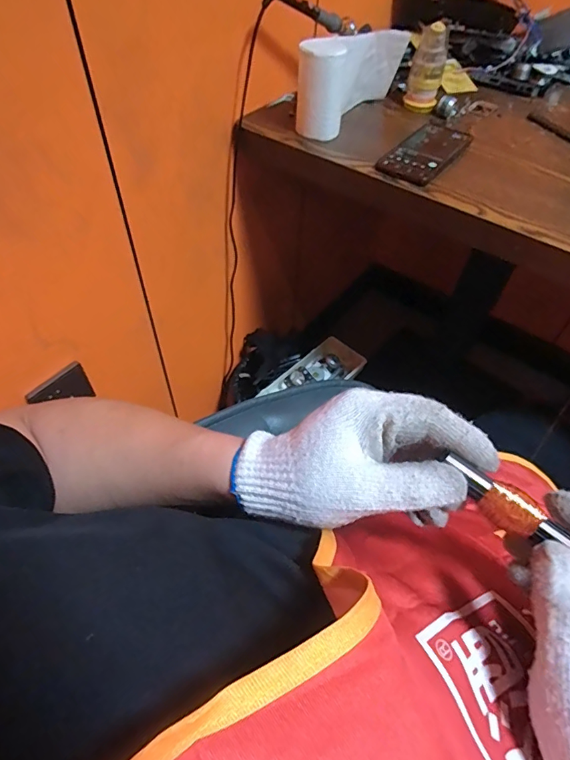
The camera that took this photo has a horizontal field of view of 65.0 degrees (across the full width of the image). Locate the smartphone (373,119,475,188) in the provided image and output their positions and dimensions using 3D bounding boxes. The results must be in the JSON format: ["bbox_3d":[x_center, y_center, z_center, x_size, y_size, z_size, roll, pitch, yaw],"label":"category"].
[{"bbox_3d":[0.199,-0.317,0.611,0.075,0.013,0.183,30,56,20],"label":"smartphone"}]

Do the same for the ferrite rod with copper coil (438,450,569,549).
[{"bbox_3d":[0.127,0.073,0.256,0.087,0.016,0.019,37,58,11],"label":"ferrite rod with copper coil"}]

